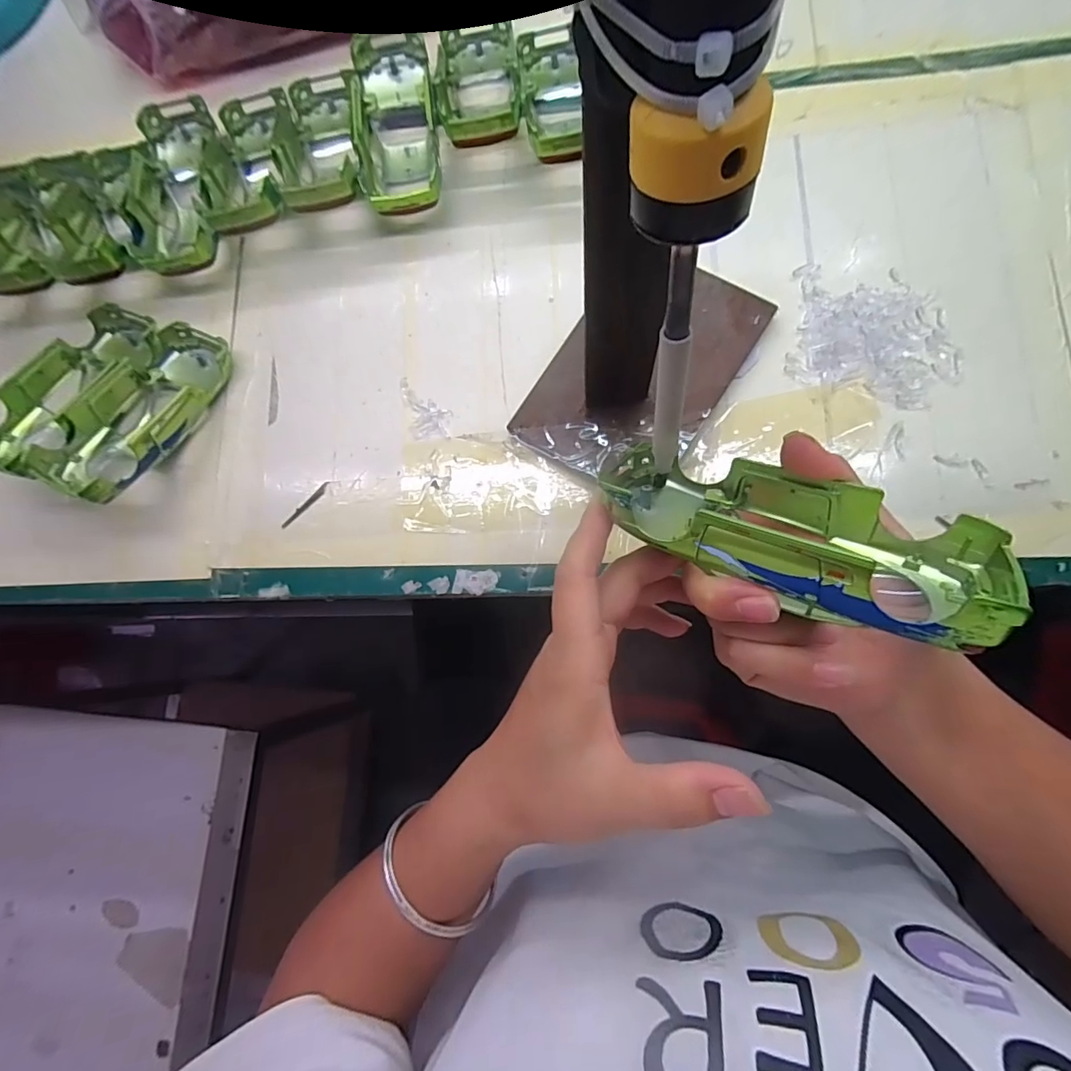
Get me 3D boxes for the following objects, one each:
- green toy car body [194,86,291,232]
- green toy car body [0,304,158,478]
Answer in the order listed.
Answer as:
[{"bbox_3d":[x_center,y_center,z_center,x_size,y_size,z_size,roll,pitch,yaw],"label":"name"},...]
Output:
[{"bbox_3d":[-0.198,-0.261,0.358,0.062,0.032,0.135,-18,62,3],"label":"green toy car body"},{"bbox_3d":[-0.309,-0.096,0.342,0.061,0.031,0.129,22,66,8],"label":"green toy car body"}]

